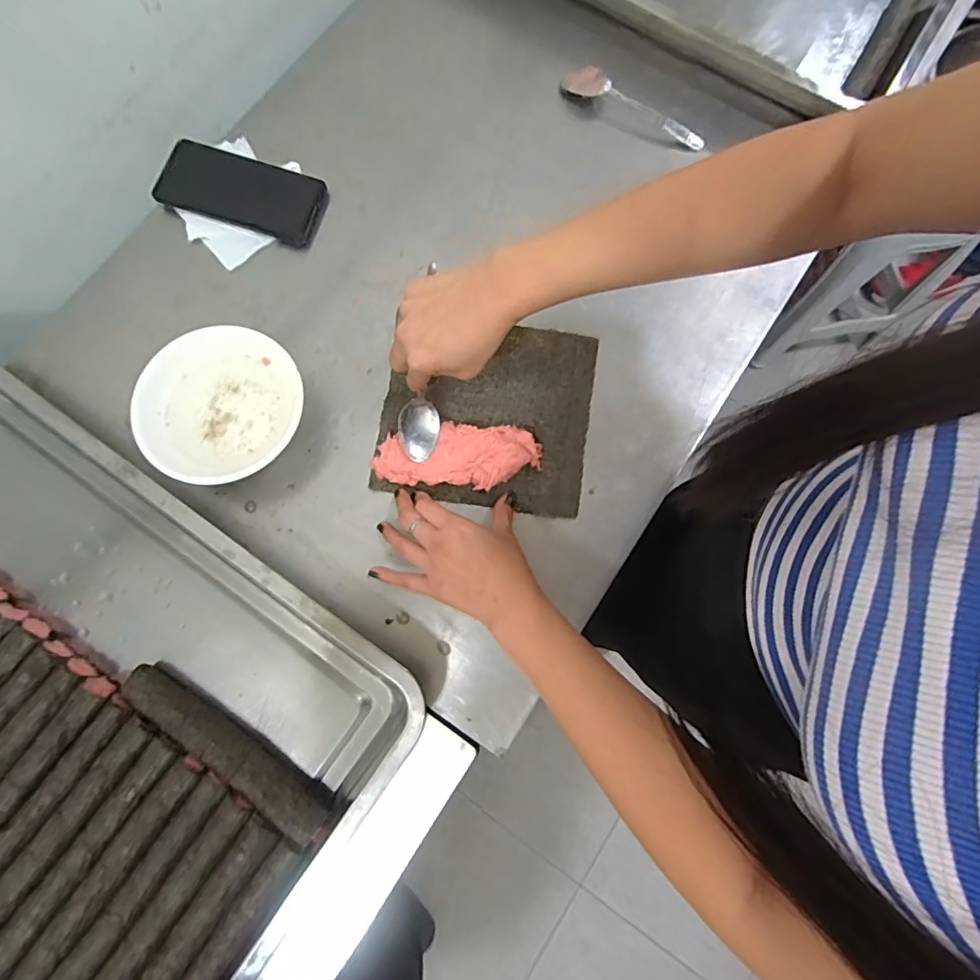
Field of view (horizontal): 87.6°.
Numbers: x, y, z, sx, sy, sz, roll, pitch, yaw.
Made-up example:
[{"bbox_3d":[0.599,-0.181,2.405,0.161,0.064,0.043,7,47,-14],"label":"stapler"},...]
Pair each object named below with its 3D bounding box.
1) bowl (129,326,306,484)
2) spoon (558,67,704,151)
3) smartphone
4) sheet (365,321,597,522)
[{"bbox_3d":[-0.245,-0.074,0.477,0.145,0.046,0.141,0,78,-1],"label":"bowl"},{"bbox_3d":[0.162,-0.432,0.574,0.172,0.028,0.026,24,79,4],"label":"spoon"},{"bbox_3d":[-0.259,-0.316,0.540,0.169,0.010,0.079,18,77,-1],"label":"smartphone"},{"bbox_3d":[-0.004,-0.074,0.491,0.197,0.031,0.172,7,75,2],"label":"sheet"}]

